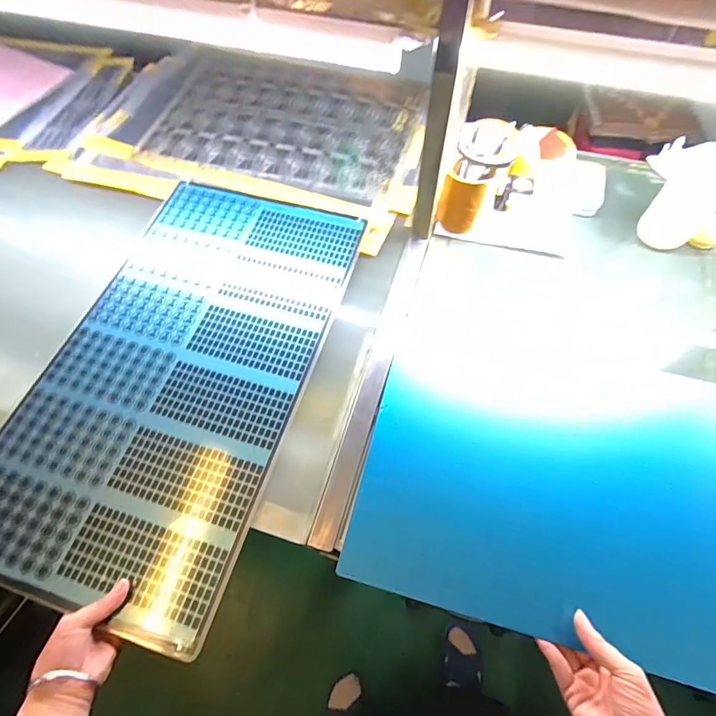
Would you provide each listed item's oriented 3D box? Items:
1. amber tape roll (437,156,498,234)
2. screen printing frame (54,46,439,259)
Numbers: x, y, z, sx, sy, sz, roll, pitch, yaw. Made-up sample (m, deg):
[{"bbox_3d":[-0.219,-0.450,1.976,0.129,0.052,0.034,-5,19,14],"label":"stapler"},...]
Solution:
[{"bbox_3d":[0.167,-0.252,0.668,0.064,0.095,0.079,22,65,12],"label":"amber tape roll"},{"bbox_3d":[-0.190,-0.459,0.817,0.654,0.009,0.463,17,64,9],"label":"screen printing frame"}]

